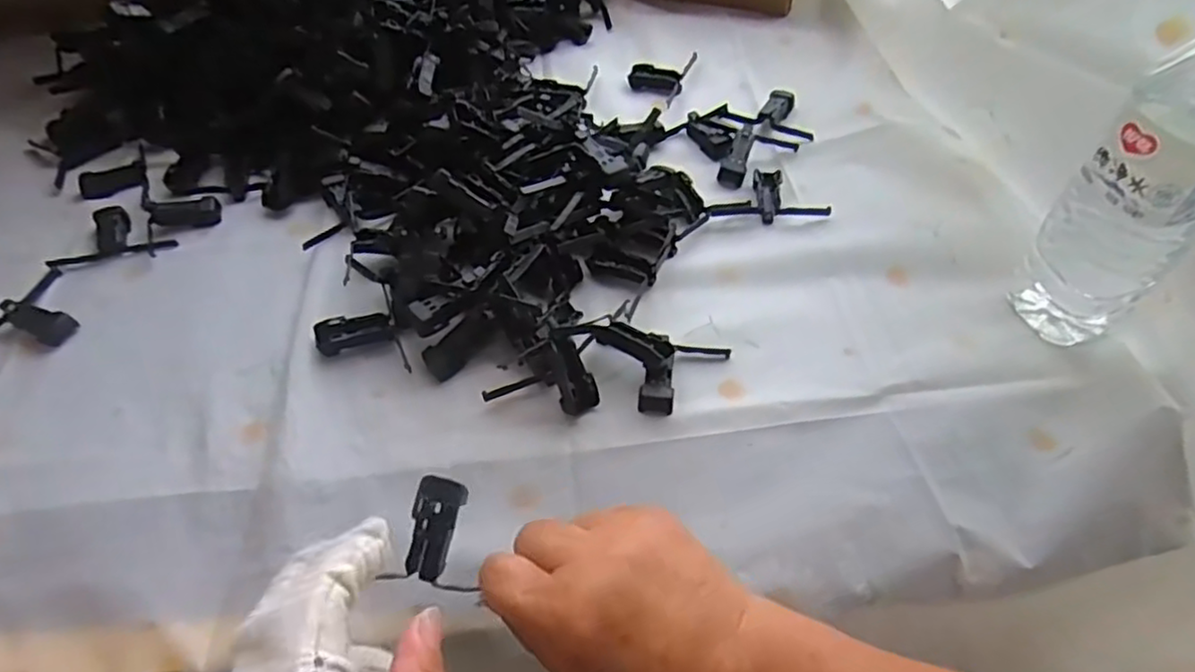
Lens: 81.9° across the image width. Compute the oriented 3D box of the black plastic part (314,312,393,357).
[{"bbox_3d":[-0.154,-0.002,0.435,0.045,0.014,0.022,-13,54,-13],"label":"black plastic part"}]

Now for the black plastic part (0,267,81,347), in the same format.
[{"bbox_3d":[-0.373,-0.012,0.450,0.058,0.012,0.076,23,54,14],"label":"black plastic part"}]

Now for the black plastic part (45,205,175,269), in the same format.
[{"bbox_3d":[-0.352,-0.077,0.503,0.082,0.007,0.050,-10,54,-12],"label":"black plastic part"}]

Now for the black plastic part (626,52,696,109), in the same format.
[{"bbox_3d":[0.055,-0.235,0.617,0.049,0.010,0.065,20,54,11],"label":"black plastic part"}]

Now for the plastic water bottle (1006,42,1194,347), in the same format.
[{"bbox_3d":[0.294,-0.082,0.362,0.059,0.204,0.058,-23,55,-16],"label":"plastic water bottle"}]

